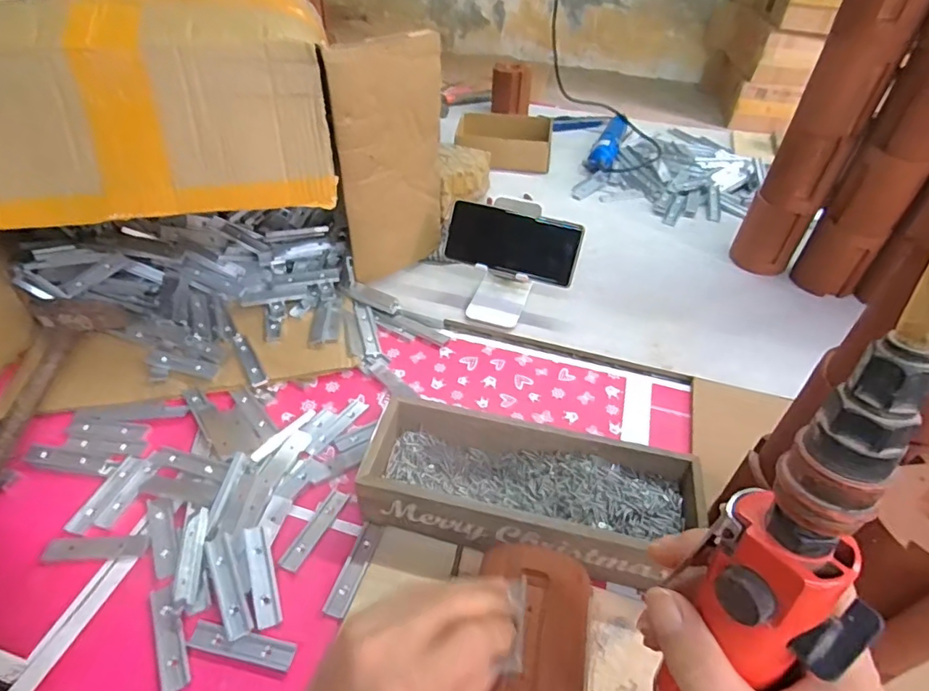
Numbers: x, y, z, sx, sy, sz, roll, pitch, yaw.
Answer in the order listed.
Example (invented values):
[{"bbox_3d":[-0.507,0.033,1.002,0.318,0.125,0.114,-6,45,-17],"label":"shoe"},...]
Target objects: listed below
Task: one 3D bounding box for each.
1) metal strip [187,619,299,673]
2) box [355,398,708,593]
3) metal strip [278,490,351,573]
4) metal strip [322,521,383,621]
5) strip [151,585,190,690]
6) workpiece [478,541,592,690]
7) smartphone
[{"bbox_3d":[-0.164,0.222,0.387,0.076,0.008,0.018,9,45,7],"label":"metal strip"},{"bbox_3d":[0.055,0.128,0.452,0.275,0.059,0.114,10,45,8],"label":"box"},{"bbox_3d":[-0.128,0.158,0.454,0.018,0.004,0.079,18,46,16],"label":"metal strip"},{"bbox_3d":[-0.090,0.182,0.428,0.019,0.006,0.078,13,45,10],"label":"metal strip"},{"bbox_3d":[-0.219,0.215,0.389,0.021,0.006,0.078,-20,48,-21],"label":"strip"},{"bbox_3d":[0.041,0.201,0.355,0.072,0.084,0.107,11,45,9],"label":"workpiece"},{"bbox_3d":[0.060,-0.124,0.641,0.159,0.076,0.008,13,18,5],"label":"smartphone"}]

